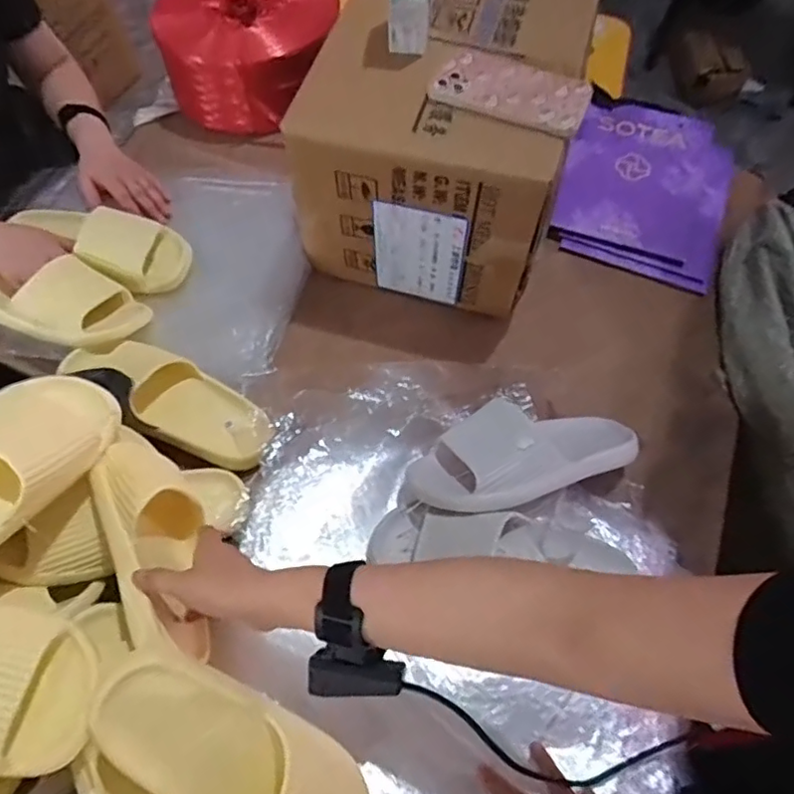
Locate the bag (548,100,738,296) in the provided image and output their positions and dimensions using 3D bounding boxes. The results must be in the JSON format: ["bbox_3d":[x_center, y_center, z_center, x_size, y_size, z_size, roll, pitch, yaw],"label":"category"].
[{"bbox_3d":[0.354,-0.303,0.861,0.247,0.047,0.271,20,79,11],"label":"bag"}]

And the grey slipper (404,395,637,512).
[{"bbox_3d":[0.134,0.060,0.635,0.243,0.073,0.104,-20,65,-12],"label":"grey slipper"}]

